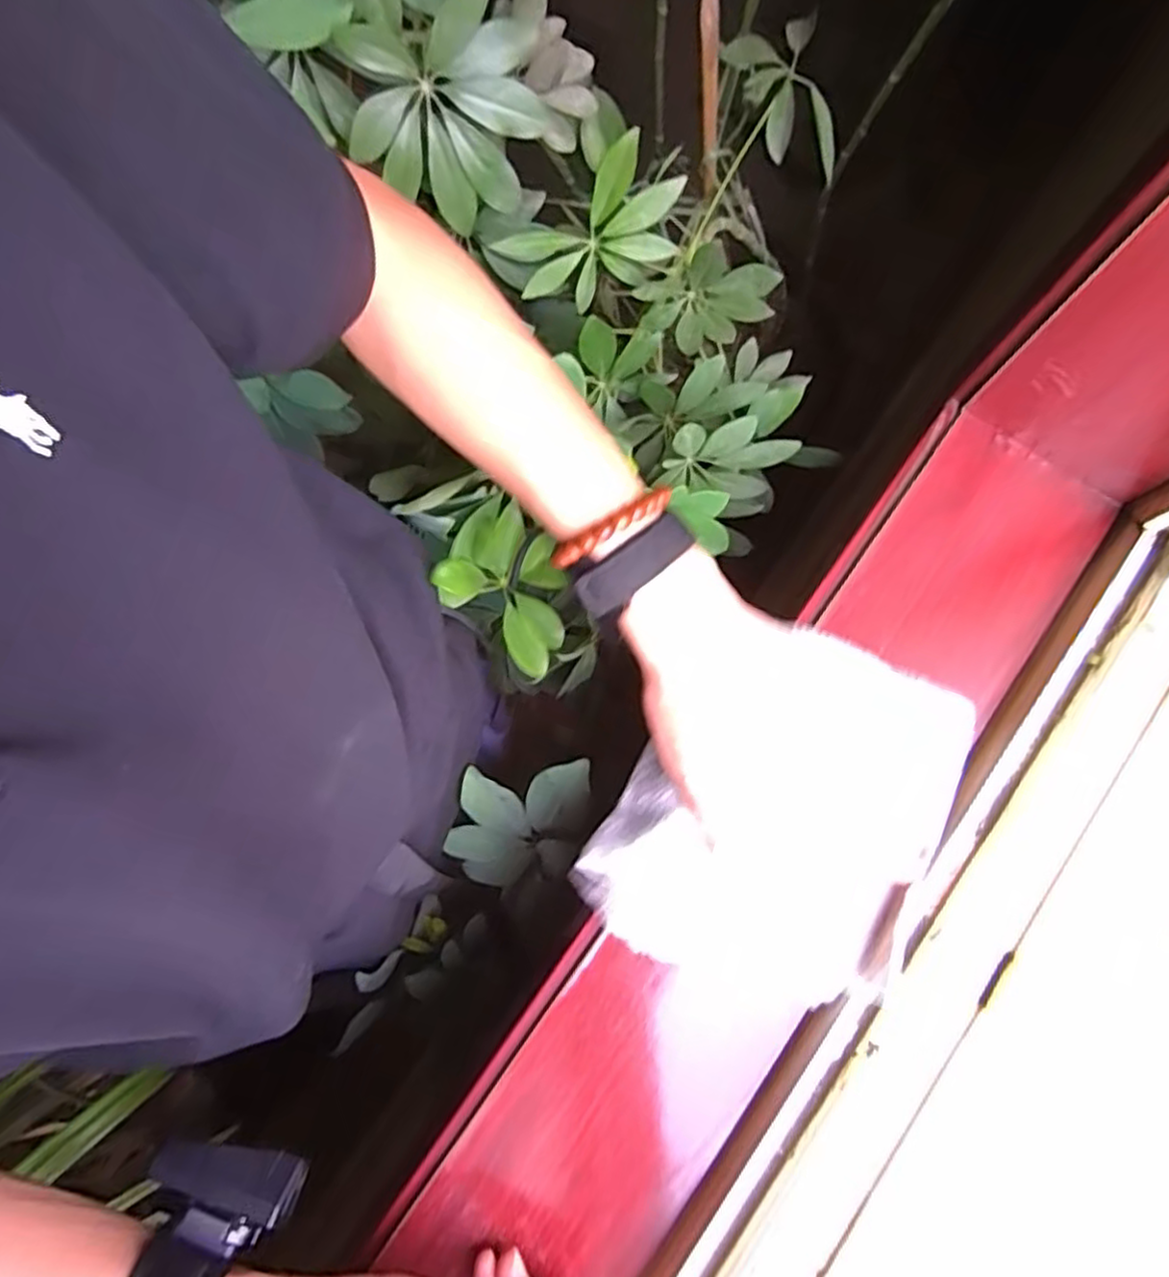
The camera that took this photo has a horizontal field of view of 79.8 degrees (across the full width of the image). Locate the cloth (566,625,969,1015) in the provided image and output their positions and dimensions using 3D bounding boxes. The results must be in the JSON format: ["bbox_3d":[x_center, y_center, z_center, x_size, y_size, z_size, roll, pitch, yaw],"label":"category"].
[{"bbox_3d":[0.108,0.095,0.393,0.152,0.028,0.201,31,80,7],"label":"cloth"}]

